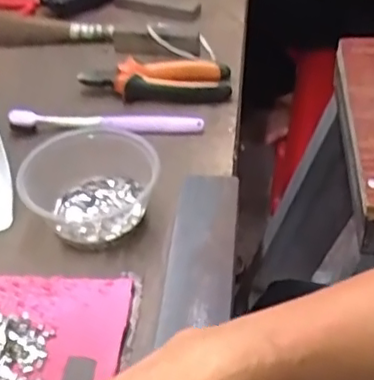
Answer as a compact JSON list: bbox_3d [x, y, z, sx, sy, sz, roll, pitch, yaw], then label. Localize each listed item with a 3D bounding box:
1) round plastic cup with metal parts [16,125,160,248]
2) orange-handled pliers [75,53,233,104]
[{"bbox_3d":[-0.076,-0.007,0.502,0.106,0.051,0.095,-9,43,-7],"label":"round plastic cup with metal parts"},{"bbox_3d":[-0.032,-0.117,0.639,0.147,0.023,0.062,-2,43,1],"label":"orange-handled pliers"}]

